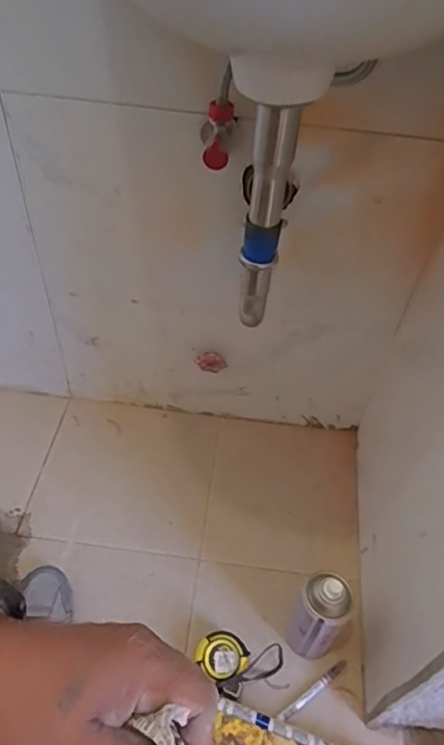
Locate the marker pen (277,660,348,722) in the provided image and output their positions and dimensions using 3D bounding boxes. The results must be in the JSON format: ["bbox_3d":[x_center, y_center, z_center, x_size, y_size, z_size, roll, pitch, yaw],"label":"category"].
[{"bbox_3d":[0.126,0.433,0.722,0.122,0.014,0.014,-27,54,-25],"label":"marker pen"}]

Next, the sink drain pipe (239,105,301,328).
[{"bbox_3d":[0.042,-0.140,0.537,0.037,0.251,0.035,3,47,-1],"label":"sink drain pipe"}]

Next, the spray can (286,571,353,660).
[{"bbox_3d":[0.128,0.323,0.699,0.066,0.173,0.062,32,53,24],"label":"spray can"}]

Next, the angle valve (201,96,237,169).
[{"bbox_3d":[-0.004,-0.272,0.595,0.041,0.058,0.072,3,47,-1],"label":"angle valve"}]

